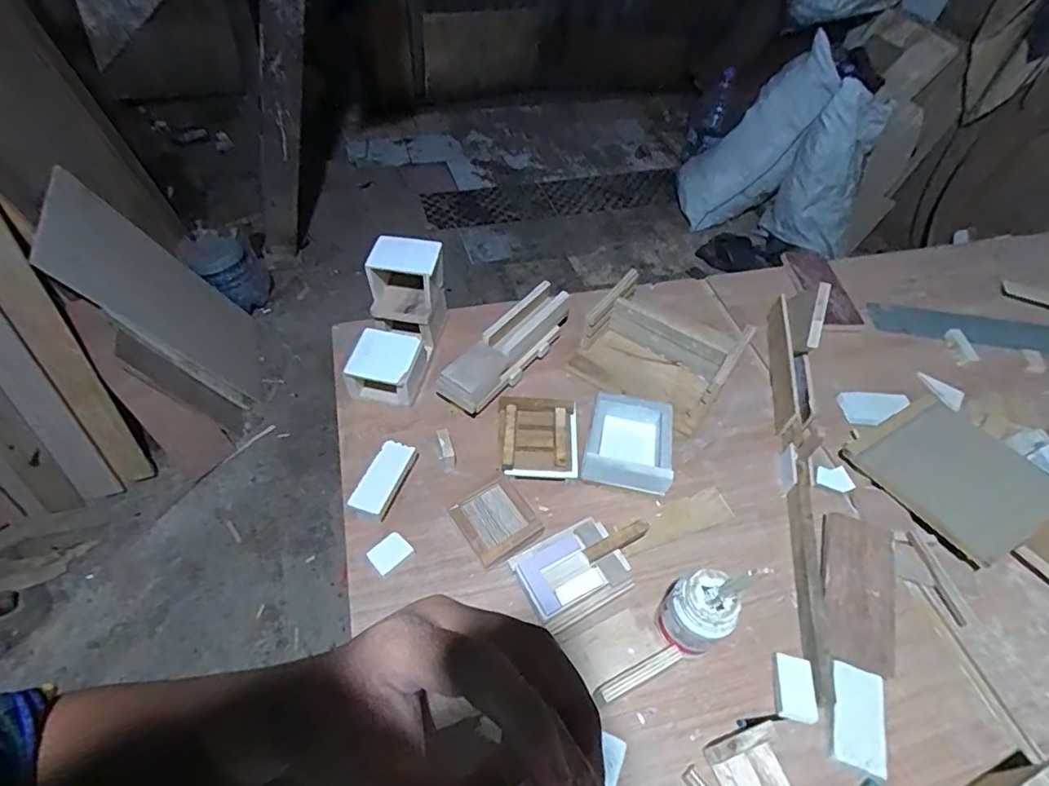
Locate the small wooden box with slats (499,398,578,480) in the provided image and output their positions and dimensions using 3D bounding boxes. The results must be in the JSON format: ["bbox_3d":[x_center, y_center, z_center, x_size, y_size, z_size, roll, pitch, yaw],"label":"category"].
[{"bbox_3d":[0.022,0.071,0.892,0.127,0.049,0.141,3,52,-2],"label":"small wooden box with slats"}]

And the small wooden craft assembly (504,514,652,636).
[{"bbox_3d":[0.085,0.237,0.771,0.190,0.056,0.115,-25,57,-20],"label":"small wooden craft assembly"}]

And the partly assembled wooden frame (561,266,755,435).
[{"bbox_3d":[0.236,-0.071,1.006,0.258,0.094,0.226,33,58,21],"label":"partly assembled wooden frame"}]

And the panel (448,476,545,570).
[{"bbox_3d":[-0.037,0.188,0.807,0.105,0.020,0.107,-28,58,-22],"label":"panel"}]

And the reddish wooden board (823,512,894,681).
[{"bbox_3d":[0.469,0.275,0.774,0.090,0.015,0.213,19,57,14],"label":"reddish wooden board"}]

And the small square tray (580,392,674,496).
[{"bbox_3d":[0.166,0.083,0.889,0.136,0.055,0.156,9,52,5],"label":"small square tray"}]

